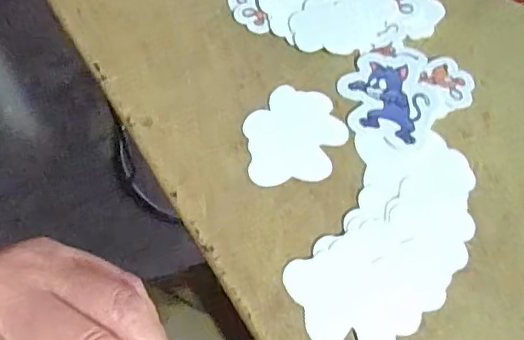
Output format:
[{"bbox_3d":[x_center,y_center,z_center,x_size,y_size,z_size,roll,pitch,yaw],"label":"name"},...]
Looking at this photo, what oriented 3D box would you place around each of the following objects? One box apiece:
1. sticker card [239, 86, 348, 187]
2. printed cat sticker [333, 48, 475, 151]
[{"bbox_3d":[0.018,-0.020,0.308,0.054,0.004,0.057,-6,66,-5],"label":"sticker card"},{"bbox_3d":[0.081,-0.046,0.321,0.073,0.004,0.057,-38,73,-17],"label":"printed cat sticker"}]

